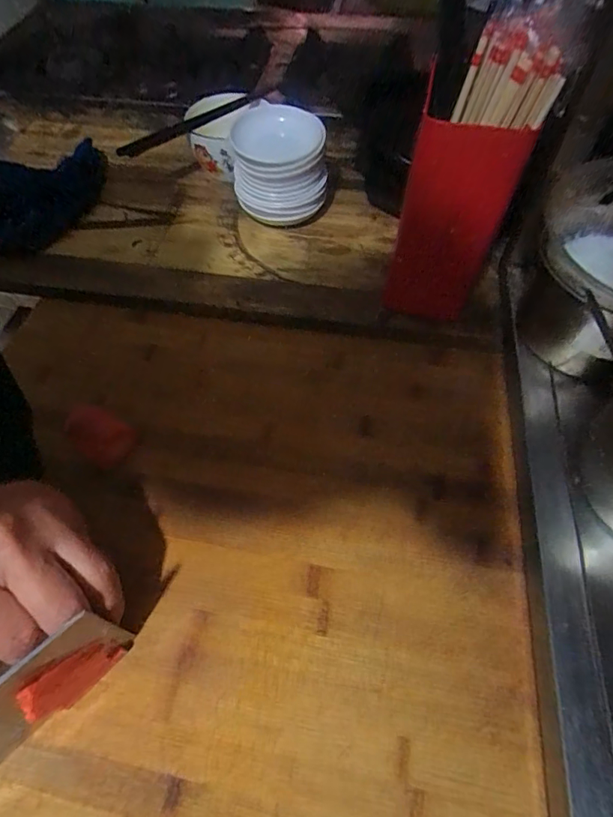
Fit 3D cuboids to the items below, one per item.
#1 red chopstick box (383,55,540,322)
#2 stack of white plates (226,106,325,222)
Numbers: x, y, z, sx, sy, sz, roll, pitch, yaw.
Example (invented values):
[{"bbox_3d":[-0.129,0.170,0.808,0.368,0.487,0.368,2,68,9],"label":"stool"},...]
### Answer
[{"bbox_3d":[0.113,-0.147,0.362,0.077,0.167,0.043,19,59,12],"label":"red chopstick box"},{"bbox_3d":[-0.031,-0.251,0.472,0.094,0.081,0.102,-7,61,-4],"label":"stack of white plates"}]

